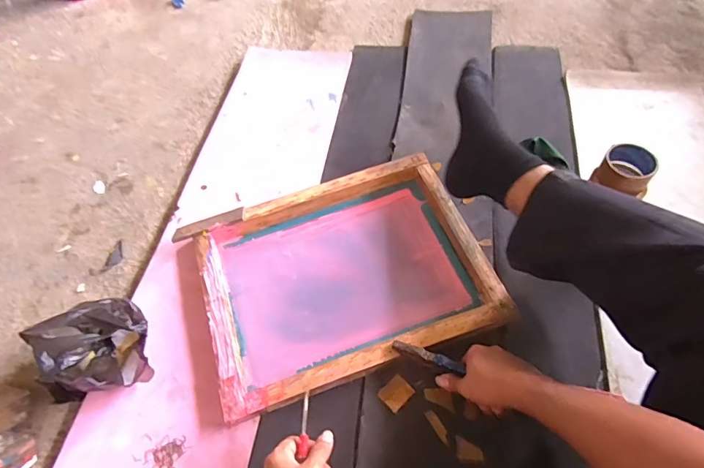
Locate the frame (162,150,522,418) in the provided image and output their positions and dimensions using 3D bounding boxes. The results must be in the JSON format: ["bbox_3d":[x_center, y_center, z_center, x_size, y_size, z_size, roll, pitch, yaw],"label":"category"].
[{"bbox_3d":[-0.018,0.063,0.751,0.445,0.050,0.343,-17,58,-8],"label":"frame"}]

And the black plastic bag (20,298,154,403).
[{"bbox_3d":[-0.360,0.160,0.653,0.125,0.155,0.129,-23,59,-12],"label":"black plastic bag"}]

